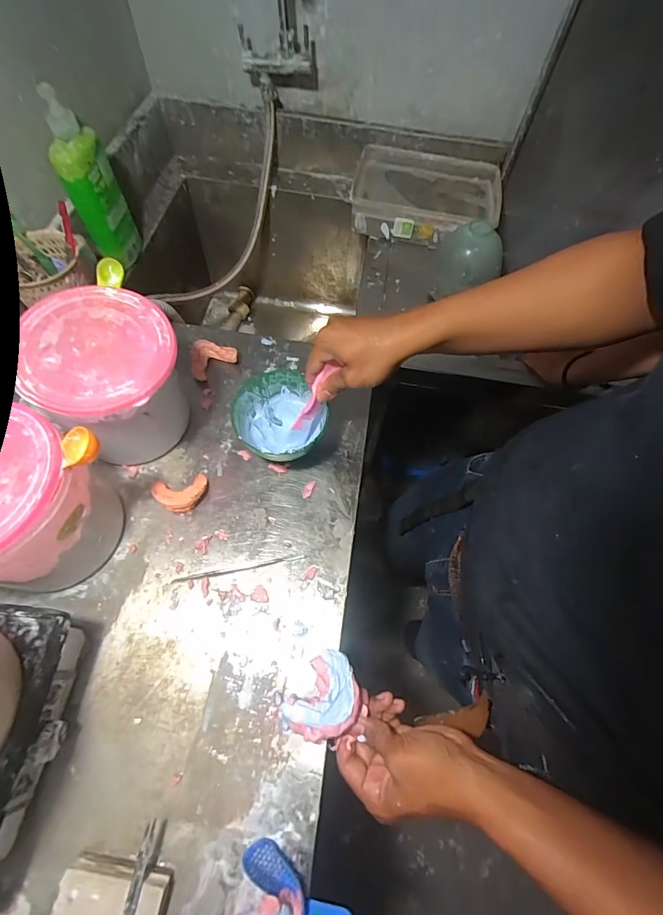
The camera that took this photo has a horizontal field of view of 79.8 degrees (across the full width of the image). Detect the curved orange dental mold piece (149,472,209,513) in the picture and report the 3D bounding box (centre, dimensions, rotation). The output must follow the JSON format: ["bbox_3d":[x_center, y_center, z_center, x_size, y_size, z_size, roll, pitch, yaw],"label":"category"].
[{"bbox_3d":[-0.195,0.046,0.514,0.069,0.026,0.049,-10,63,-8],"label":"curved orange dental mold piece"}]

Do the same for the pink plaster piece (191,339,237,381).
[{"bbox_3d":[-0.187,-0.156,0.613,0.071,0.021,0.058,-31,68,-18],"label":"pink plaster piece"}]

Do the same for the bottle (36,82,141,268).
[{"bbox_3d":[-0.359,-0.408,0.610,0.044,0.199,0.091,2,62,-3],"label":"bottle"}]

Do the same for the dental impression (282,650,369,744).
[{"bbox_3d":[0.000,0.232,0.379,0.067,0.024,0.075,34,68,13],"label":"dental impression"}]

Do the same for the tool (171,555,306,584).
[{"bbox_3d":[-0.112,0.136,0.486,0.161,0.004,0.007,-10,66,-7],"label":"tool"}]

